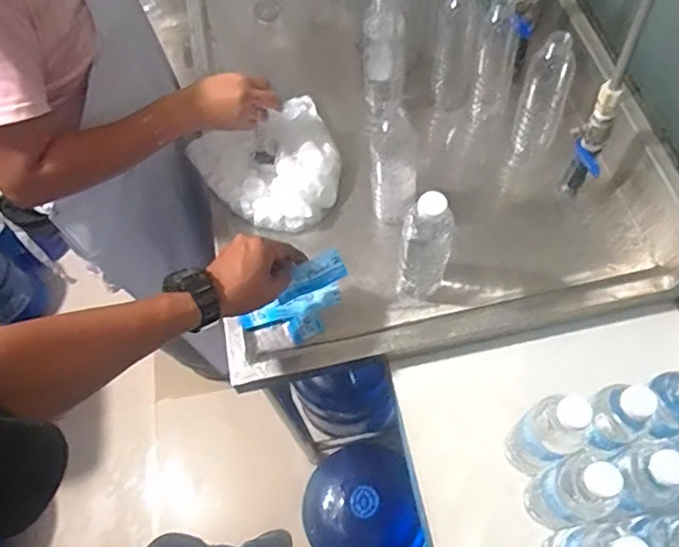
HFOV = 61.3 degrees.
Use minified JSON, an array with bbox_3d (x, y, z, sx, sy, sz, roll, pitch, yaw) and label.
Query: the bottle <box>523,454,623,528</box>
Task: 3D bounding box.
[{"bbox_3d":[0.241,0.236,0.613,0.051,0.211,0.057,-17,64,-5],"label":"bottle"}]

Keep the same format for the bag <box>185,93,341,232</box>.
[{"bbox_3d":[-0.096,-0.168,0.882,0.215,0.058,0.208,-29,65,-11],"label":"bag"}]

